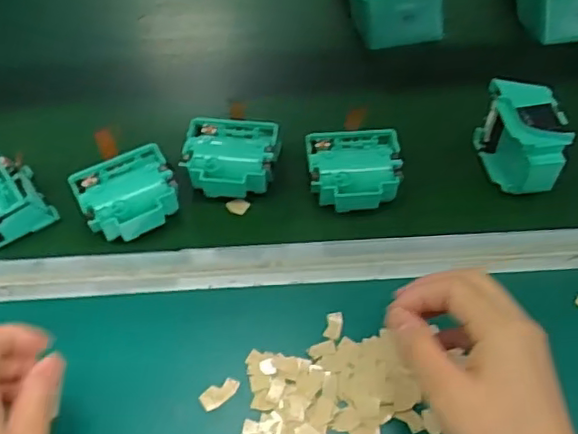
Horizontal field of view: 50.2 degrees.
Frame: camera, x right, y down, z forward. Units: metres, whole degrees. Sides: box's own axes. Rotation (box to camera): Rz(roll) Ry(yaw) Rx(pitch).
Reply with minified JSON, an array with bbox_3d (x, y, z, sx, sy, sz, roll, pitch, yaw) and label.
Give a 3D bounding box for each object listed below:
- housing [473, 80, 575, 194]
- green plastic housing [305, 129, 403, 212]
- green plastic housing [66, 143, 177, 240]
[{"bbox_3d":[0.185,-0.060,0.503,0.040,0.082,0.082,-1,58,-3],"label":"housing"},{"bbox_3d":[0.052,-0.033,0.509,0.072,0.045,0.068,-2,58,-3],"label":"green plastic housing"},{"bbox_3d":[-0.128,-0.017,0.497,0.073,0.030,0.066,-23,62,-15],"label":"green plastic housing"}]

